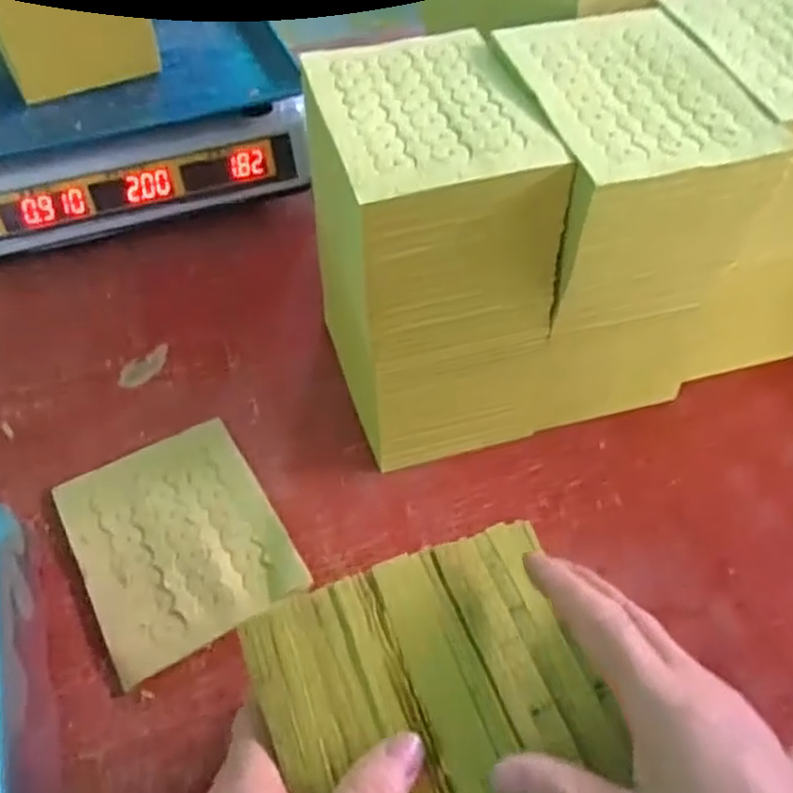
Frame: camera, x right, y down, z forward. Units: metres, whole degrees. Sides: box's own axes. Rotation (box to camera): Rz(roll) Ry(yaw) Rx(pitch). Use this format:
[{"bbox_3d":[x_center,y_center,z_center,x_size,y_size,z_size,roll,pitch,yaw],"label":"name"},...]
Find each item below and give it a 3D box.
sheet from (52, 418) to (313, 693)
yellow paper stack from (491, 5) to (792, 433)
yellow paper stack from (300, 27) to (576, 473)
[{"bbox_3d":[-0.145,0.092,0.479,0.123,0.005,0.151,-25,58,-19],"label":"sheet"},{"bbox_3d":[0.139,-0.113,0.506,0.118,0.227,0.157,-11,53,-9],"label":"yellow paper stack"},{"bbox_3d":[0.018,-0.092,0.491,0.121,0.218,0.181,-13,54,-11],"label":"yellow paper stack"}]

